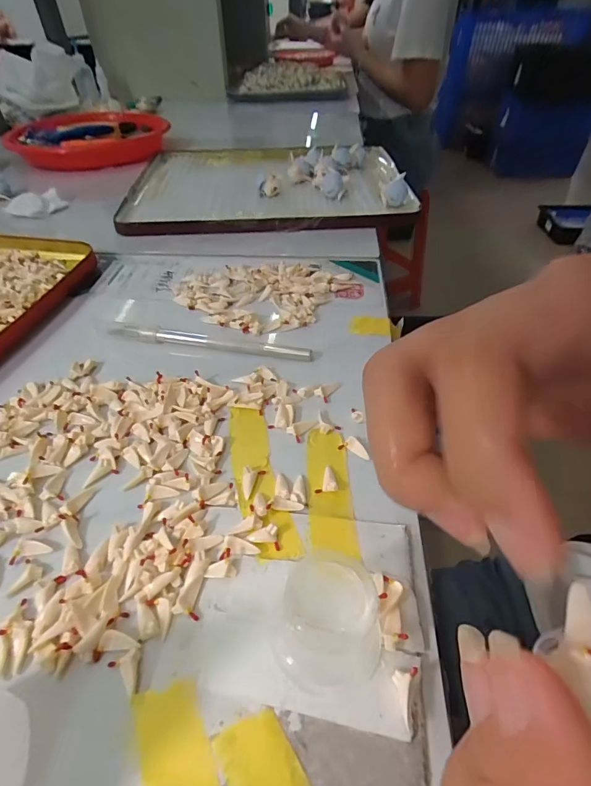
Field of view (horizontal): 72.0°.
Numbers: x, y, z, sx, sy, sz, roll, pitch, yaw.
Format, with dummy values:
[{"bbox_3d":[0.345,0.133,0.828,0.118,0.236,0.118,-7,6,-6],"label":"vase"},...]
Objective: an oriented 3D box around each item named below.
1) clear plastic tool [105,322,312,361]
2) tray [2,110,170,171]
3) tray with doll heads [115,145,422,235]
[{"bbox_3d":[-0.059,-0.035,0.270,0.139,0.007,0.011,8,45,7],"label":"clear plastic tool"},{"bbox_3d":[-0.290,-0.373,0.594,0.194,0.030,0.195,-9,45,-7],"label":"tray"},{"bbox_3d":[-0.033,-0.251,0.472,0.303,0.031,0.245,-1,45,-2],"label":"tray with doll heads"}]

